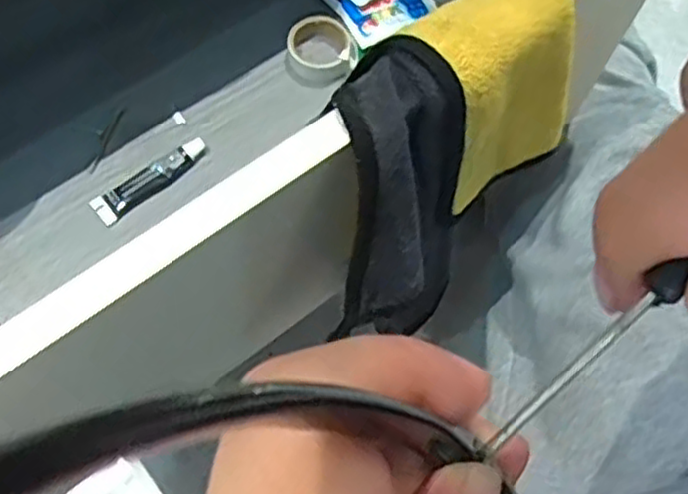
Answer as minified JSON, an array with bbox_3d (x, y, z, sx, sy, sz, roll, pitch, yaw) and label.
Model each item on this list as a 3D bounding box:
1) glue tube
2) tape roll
[{"bbox_3d":[-0.134,-0.048,0.504,0.086,0.015,0.020,-35,73,-15],"label":"glue tube"},{"bbox_3d":[-0.018,-0.146,0.545,0.051,0.018,0.052,1,67,-2],"label":"tape roll"}]

